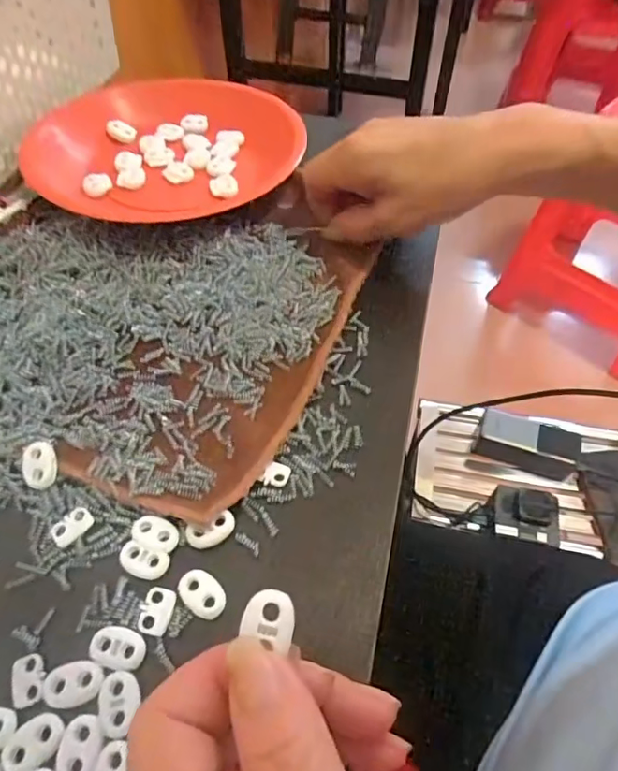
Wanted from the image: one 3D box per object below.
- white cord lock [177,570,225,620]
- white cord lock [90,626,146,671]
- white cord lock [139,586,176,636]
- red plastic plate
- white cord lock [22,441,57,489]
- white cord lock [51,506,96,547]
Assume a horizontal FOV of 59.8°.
[{"bbox_3d":[-0.046,0.090,0.231,0.023,0.004,0.015,33,61,19],"label":"white cord lock"},{"bbox_3d":[-0.078,0.106,0.218,0.022,0.004,0.014,13,56,7],"label":"white cord lock"},{"bbox_3d":[-0.065,0.095,0.228,0.014,0.004,0.018,12,56,6],"label":"white cord lock"},{"bbox_3d":[-0.111,-0.193,0.410,0.190,0.031,0.190,1,56,-1],"label":"red plastic plate"},{"bbox_3d":[-0.129,0.038,0.258,0.014,0.004,0.022,-6,77,-14],"label":"white cord lock"},{"bbox_3d":[-0.110,0.065,0.249,0.019,0.004,0.013,-37,64,-24],"label":"white cord lock"}]

